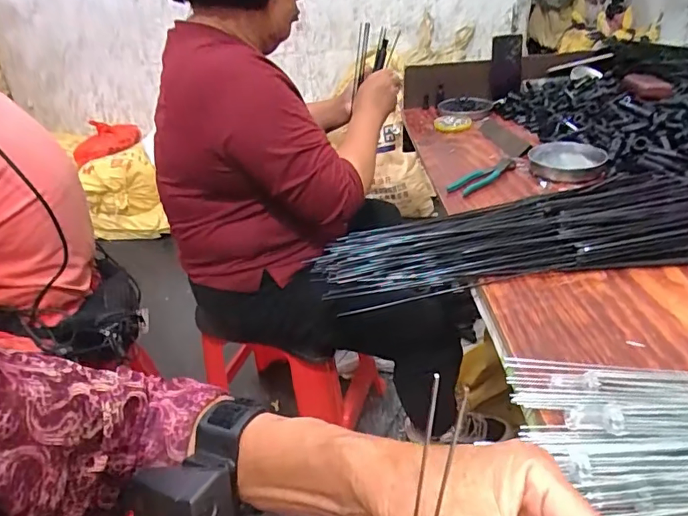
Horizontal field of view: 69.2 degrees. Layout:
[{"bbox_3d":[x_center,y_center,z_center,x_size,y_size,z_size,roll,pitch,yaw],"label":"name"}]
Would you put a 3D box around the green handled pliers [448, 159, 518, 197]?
[{"bbox_3d":[0.245,-0.148,0.909,0.159,0.021,0.057,-27,37,-29],"label":"green handled pliers"}]

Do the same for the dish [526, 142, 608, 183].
[{"bbox_3d":[0.401,-0.173,0.901,0.130,0.031,0.129,-4,32,3],"label":"dish"}]

